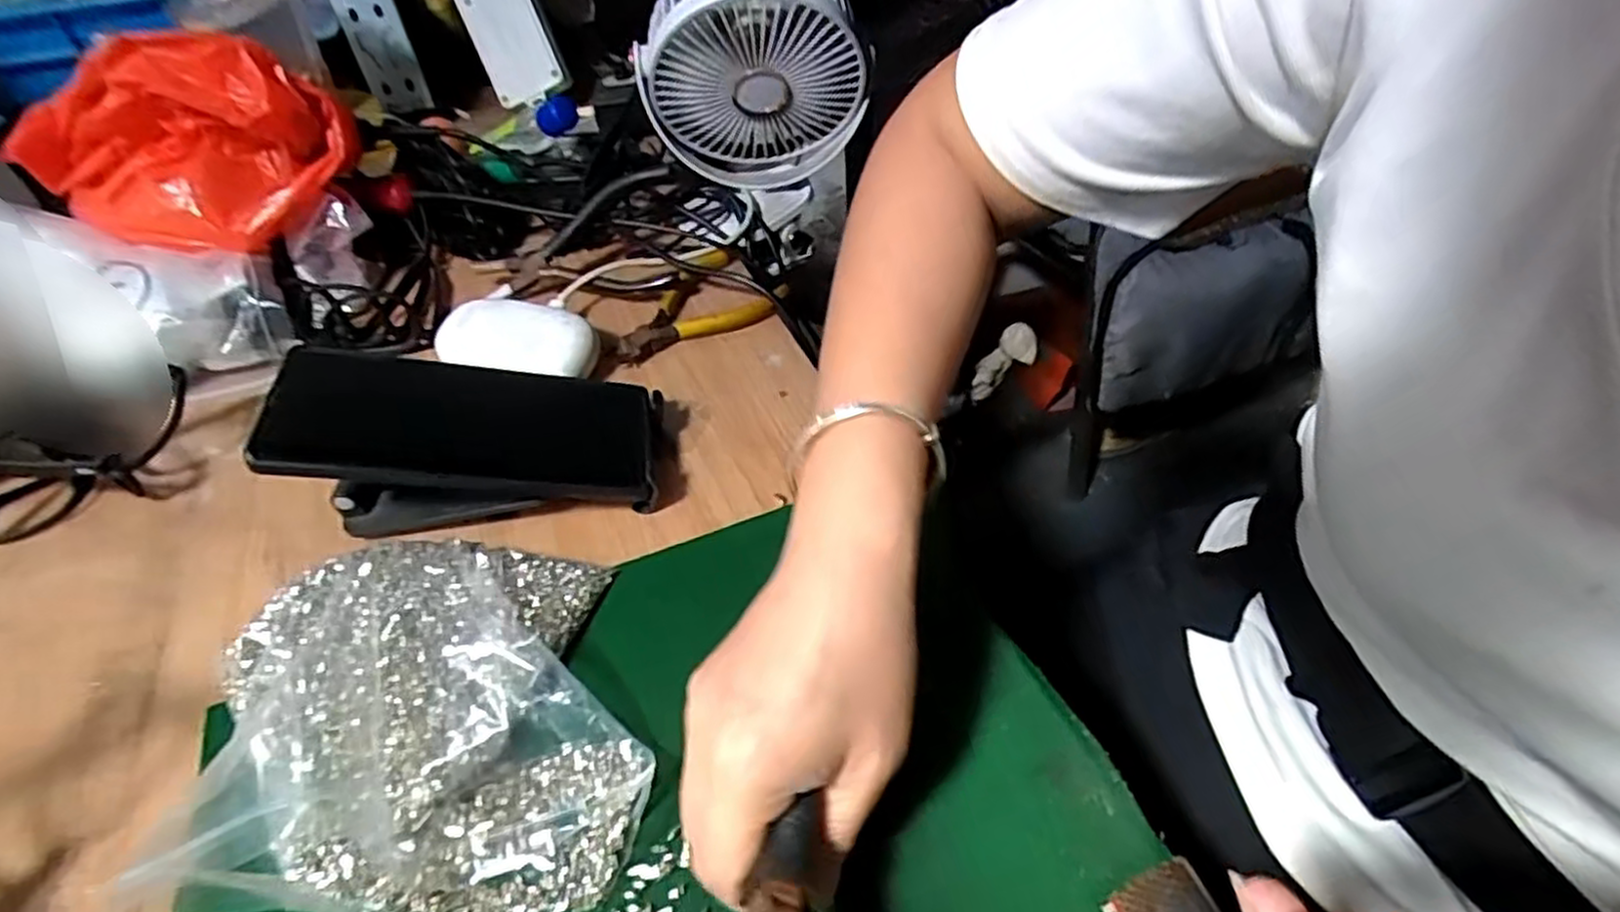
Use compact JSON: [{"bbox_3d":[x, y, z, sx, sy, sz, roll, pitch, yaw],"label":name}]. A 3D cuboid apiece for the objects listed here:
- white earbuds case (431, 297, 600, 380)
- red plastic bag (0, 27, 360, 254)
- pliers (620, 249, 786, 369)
[{"bbox_3d":[-0.168,-0.066,0.444,0.092,0.035,0.037,8,48,13],"label":"white earbuds case"},{"bbox_3d":[-0.386,-0.192,0.469,0.174,0.109,0.096,7,47,11],"label":"red plastic bag"},{"bbox_3d":[-0.073,-0.091,0.480,0.070,0.013,0.113,28,55,28],"label":"pliers"}]

